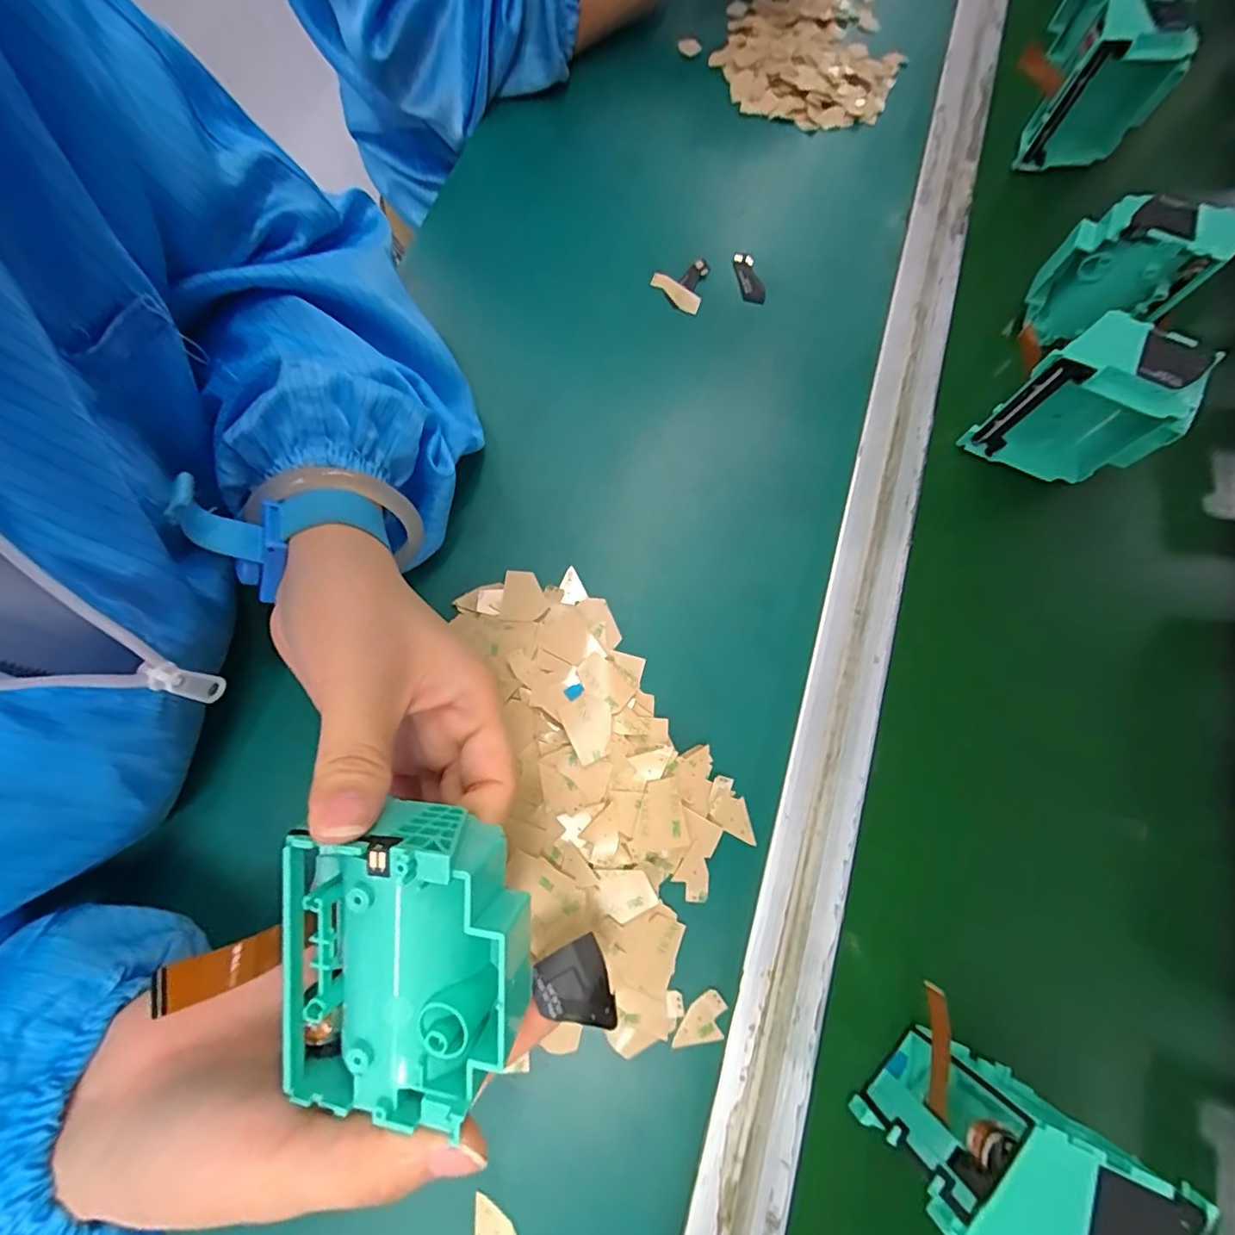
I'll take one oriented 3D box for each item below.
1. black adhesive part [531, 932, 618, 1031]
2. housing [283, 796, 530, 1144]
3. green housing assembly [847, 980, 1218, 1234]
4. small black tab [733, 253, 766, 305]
[{"bbox_3d":[-0.017,0.136,0.201,0.027,0.010,0.028,-20,75,-8],"label":"black adhesive part"},{"bbox_3d":[-0.058,0.094,0.160,0.064,0.032,0.076,0,92,11],"label":"housing"},{"bbox_3d":[0.136,0.182,0.196,0.069,0.073,0.054,28,75,4],"label":"green housing assembly"},{"bbox_3d":[0.083,-0.215,0.351,0.013,0.008,0.040,-12,74,-1],"label":"small black tab"}]

